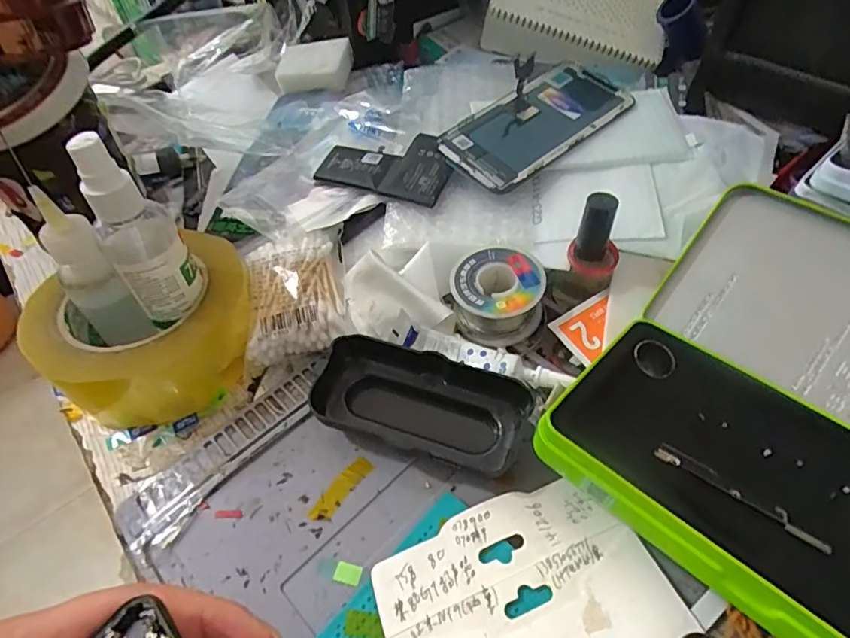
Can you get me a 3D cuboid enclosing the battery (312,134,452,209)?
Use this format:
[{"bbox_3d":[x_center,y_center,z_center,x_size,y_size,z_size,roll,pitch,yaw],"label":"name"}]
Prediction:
[{"bbox_3d":[-0.026,-0.108,0.361,0.093,0.006,0.054,19,68,24],"label":"battery"}]

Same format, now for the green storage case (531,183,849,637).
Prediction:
[{"bbox_3d":[0.182,0.044,0.230,0.188,0.055,0.198,36,60,28],"label":"green storage case"}]

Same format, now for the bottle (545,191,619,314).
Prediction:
[{"bbox_3d":[0.091,-0.038,0.295,0.036,0.060,0.034,17,53,17],"label":"bottle"}]

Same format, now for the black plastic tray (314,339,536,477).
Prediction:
[{"bbox_3d":[-0.001,0.044,0.272,0.106,0.027,0.046,12,52,13],"label":"black plastic tray"}]

